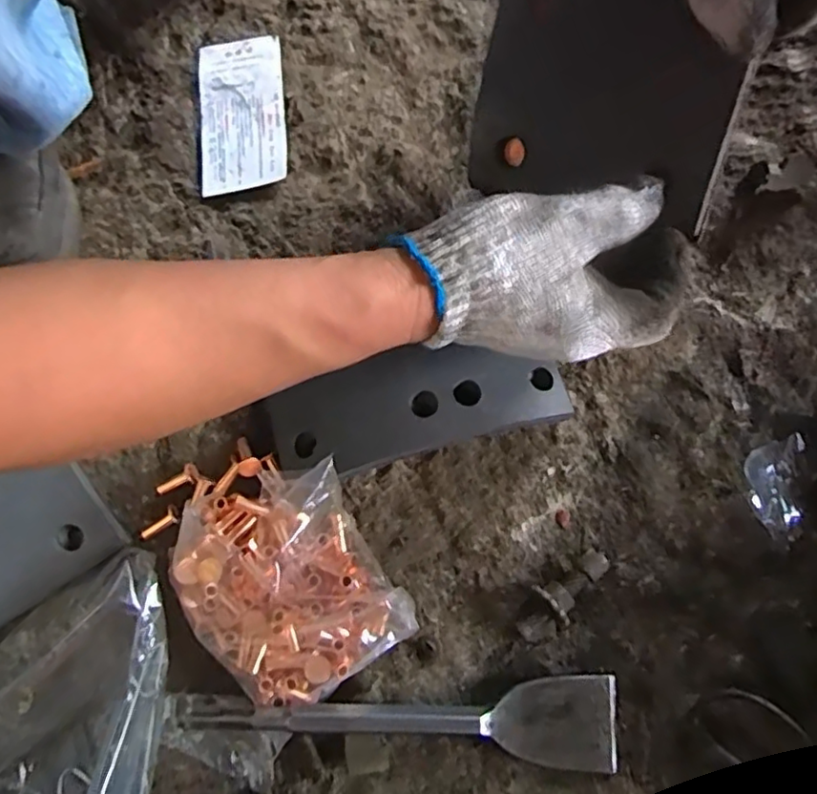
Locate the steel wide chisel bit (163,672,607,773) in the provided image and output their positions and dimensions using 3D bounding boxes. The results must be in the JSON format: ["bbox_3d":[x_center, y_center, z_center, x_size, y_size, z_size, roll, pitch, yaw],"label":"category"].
[{"bbox_3d":[-0.011,0.178,0.352,0.257,0.035,0.047,1,73,2],"label":"steel wide chisel bit"}]

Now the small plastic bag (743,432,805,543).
[{"bbox_3d":[0.221,0.054,0.383,0.032,0.010,0.062,6,74,4],"label":"small plastic bag"}]

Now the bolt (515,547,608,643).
[{"bbox_3d":[0.090,0.114,0.371,0.025,0.025,0.066,37,78,11],"label":"bolt"}]

